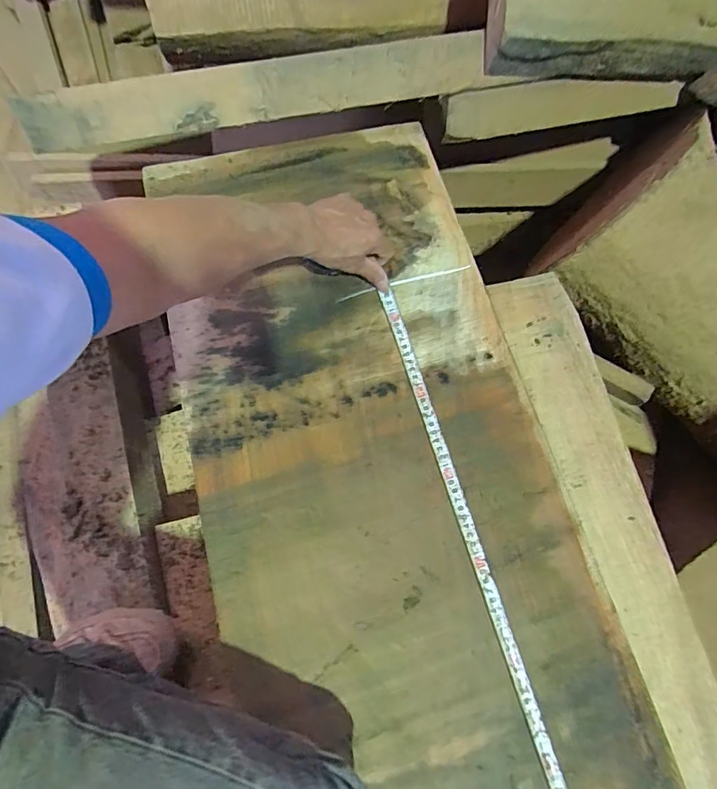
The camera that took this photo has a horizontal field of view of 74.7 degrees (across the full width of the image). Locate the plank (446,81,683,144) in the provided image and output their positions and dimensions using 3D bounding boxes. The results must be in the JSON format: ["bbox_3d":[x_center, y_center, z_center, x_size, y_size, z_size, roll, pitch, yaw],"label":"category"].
[{"bbox_3d":[0.296,-0.418,0.676,0.342,0.065,0.020,-10,46,-1],"label":"plank"}]

